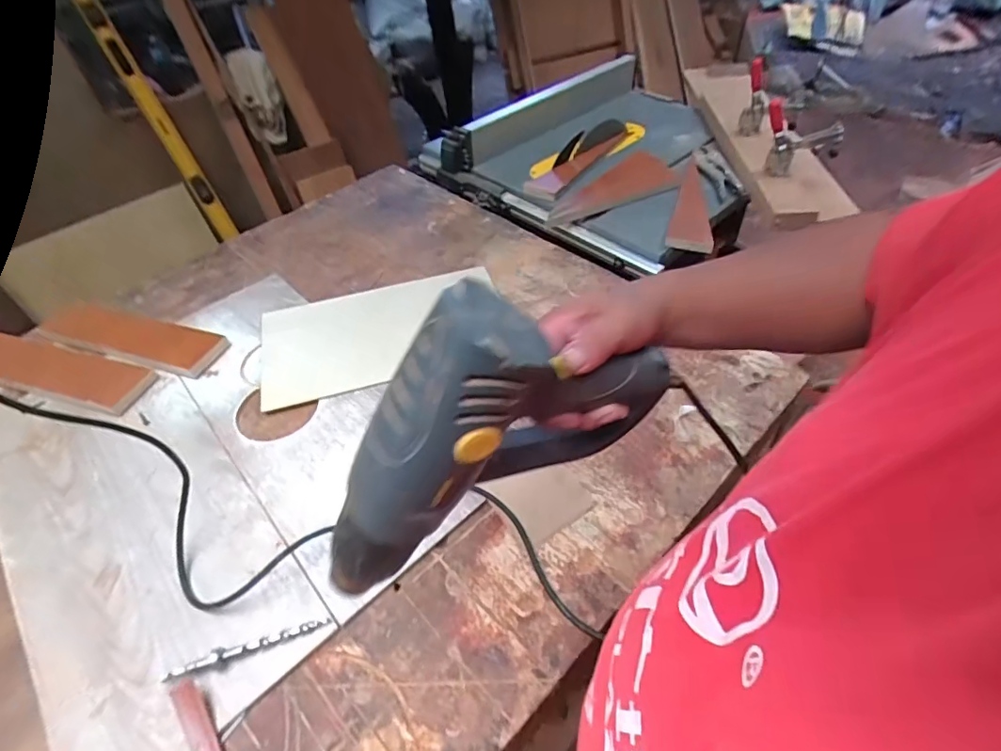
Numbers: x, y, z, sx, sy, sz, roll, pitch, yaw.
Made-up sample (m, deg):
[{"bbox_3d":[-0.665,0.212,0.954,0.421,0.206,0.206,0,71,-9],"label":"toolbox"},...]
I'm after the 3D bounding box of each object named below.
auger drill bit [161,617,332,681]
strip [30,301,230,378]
[{"bbox_3d":[-0.247,0.266,0.516,0.152,0.016,0.012,-16,49,-10],"label":"auger drill bit"},{"bbox_3d":[-0.610,-0.068,0.851,0.367,0.018,0.097,15,51,17],"label":"strip"}]

